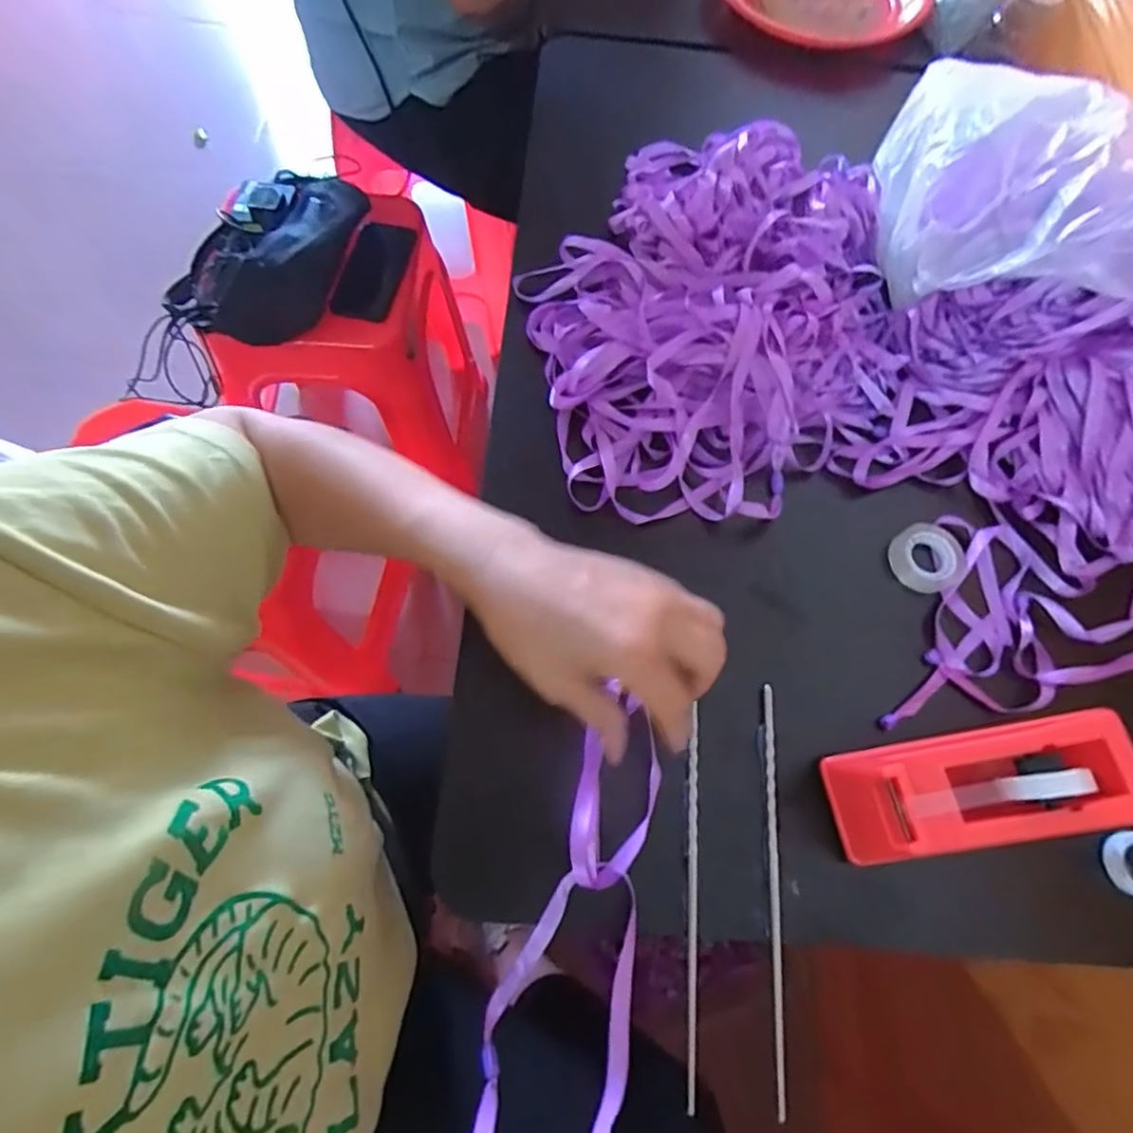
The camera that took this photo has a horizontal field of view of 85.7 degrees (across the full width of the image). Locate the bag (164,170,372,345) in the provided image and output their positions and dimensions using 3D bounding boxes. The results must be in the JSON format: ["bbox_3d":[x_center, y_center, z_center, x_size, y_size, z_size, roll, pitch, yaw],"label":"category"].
[{"bbox_3d":[-0.400,-0.423,0.827,0.213,0.097,0.273,38,72,11],"label":"bag"}]

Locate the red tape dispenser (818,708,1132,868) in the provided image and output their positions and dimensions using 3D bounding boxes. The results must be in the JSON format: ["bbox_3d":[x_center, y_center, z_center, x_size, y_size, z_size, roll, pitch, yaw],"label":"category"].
[{"bbox_3d":[0.232,0.127,0.347,0.154,0.071,0.062,-7,70,-6],"label":"red tape dispenser"}]

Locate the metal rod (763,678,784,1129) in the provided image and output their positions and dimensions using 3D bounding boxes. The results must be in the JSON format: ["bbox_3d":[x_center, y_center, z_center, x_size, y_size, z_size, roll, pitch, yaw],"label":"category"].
[{"bbox_3d":[0.123,0.183,0.361,0.007,0.007,0.223,6,69,0],"label":"metal rod"}]

